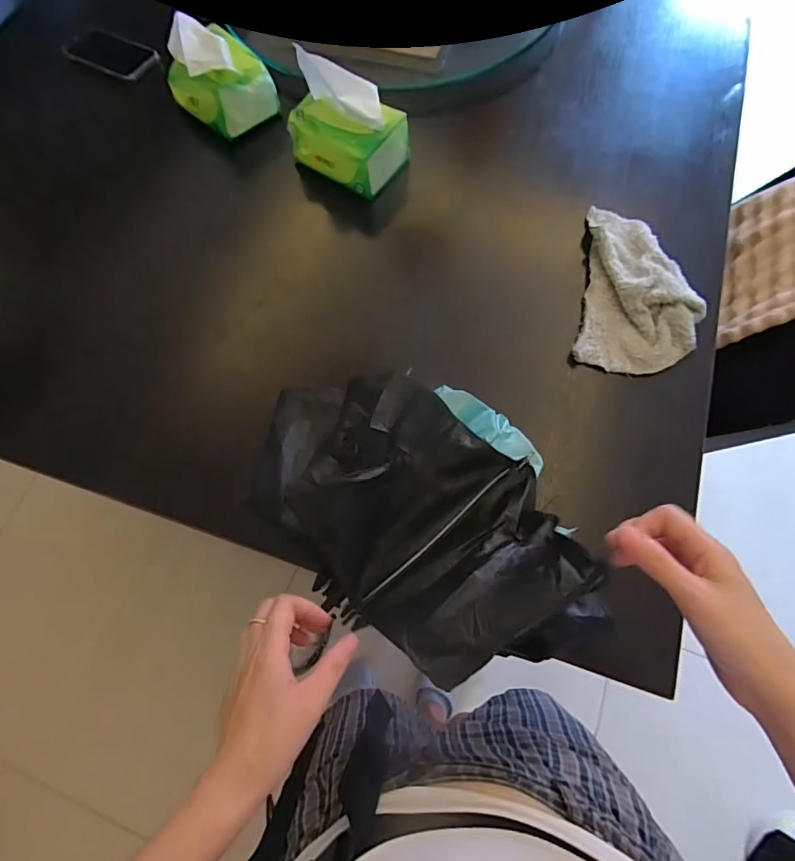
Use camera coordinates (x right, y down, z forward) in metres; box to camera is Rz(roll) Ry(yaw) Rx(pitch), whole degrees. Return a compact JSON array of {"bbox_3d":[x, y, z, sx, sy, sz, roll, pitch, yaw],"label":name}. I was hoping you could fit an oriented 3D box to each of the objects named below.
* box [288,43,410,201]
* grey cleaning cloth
[{"bbox_3d":[-0.070,-0.386,0.610,0.146,0.109,0.087,24,69,9],"label":"box"},{"bbox_3d":[0.289,-0.171,0.567,0.134,0.035,0.231,13,68,5],"label":"grey cleaning cloth"}]

